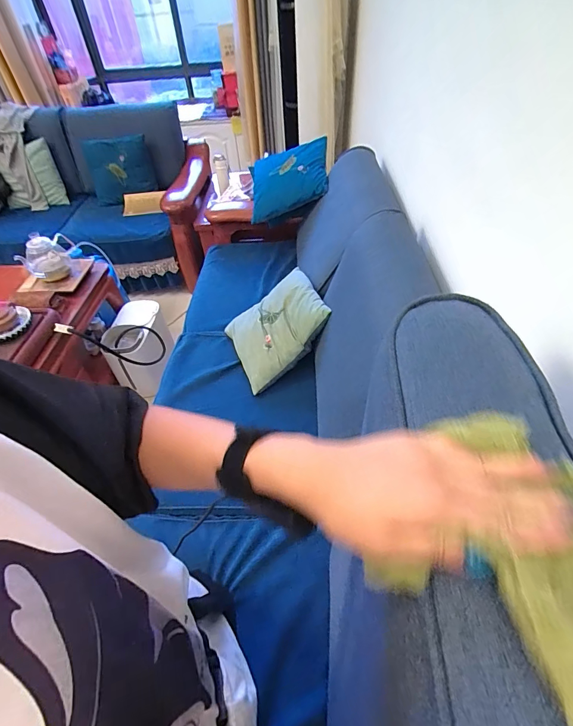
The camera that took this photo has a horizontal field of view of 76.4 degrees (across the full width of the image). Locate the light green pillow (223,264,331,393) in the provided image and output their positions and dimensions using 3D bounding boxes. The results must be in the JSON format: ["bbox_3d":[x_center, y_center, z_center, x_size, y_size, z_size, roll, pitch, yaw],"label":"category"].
[{"bbox_3d":[-0.038,-0.129,1.240,0.357,0.069,0.313,-46,54,12],"label":"light green pillow"}]

